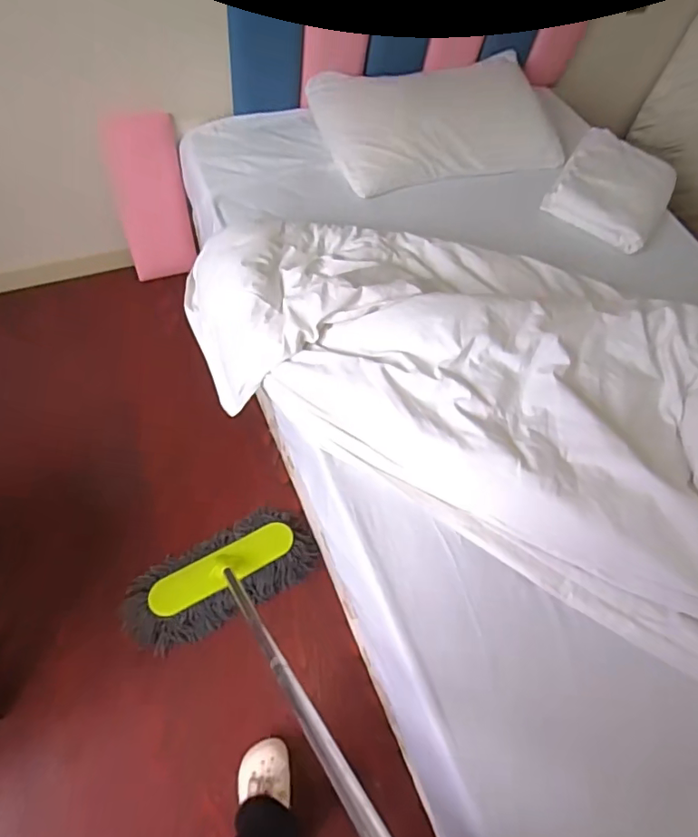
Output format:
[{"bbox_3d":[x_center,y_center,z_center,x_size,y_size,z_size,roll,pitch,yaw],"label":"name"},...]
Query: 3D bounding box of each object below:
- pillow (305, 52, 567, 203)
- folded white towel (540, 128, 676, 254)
[{"bbox_3d":[0.269,-0.865,1.466,0.673,0.123,0.411,-16,64,-16],"label":"pillow"},{"bbox_3d":[0.753,-0.657,1.472,0.315,0.104,0.321,36,62,12],"label":"folded white towel"}]

